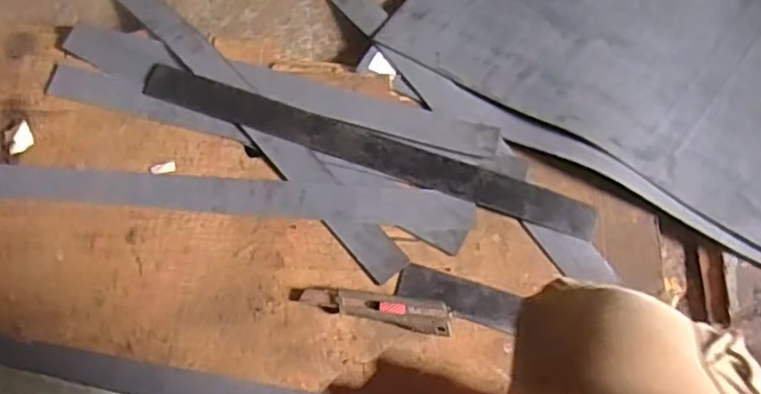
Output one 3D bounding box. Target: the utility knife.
[{"bbox_3d":[-0.012,0.135,0.805,0.191,0.016,0.038,9,70,1],"label":"utility knife"}]

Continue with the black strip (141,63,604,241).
[{"bbox_3d":[-0.023,-0.066,0.884,0.622,0.010,0.050,19,74,6],"label":"black strip"}]

